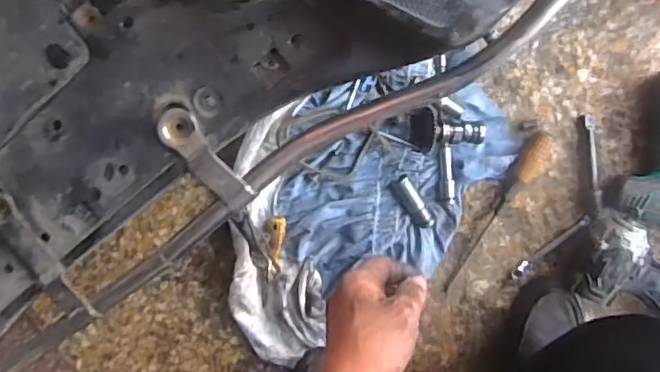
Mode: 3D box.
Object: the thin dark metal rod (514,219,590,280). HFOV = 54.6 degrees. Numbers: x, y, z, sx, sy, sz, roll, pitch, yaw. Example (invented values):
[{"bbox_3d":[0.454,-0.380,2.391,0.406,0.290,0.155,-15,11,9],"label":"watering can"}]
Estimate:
[{"bbox_3d":[0.299,0.085,0.872,0.124,0.016,0.019,-44,94,9],"label":"thin dark metal rod"}]

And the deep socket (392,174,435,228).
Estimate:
[{"bbox_3d":[0.113,0.023,0.856,0.024,0.018,0.082,-32,96,8],"label":"deep socket"}]

